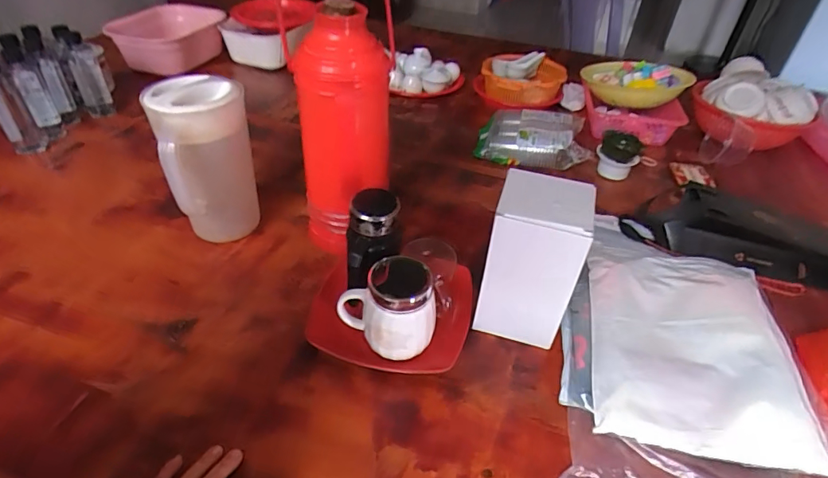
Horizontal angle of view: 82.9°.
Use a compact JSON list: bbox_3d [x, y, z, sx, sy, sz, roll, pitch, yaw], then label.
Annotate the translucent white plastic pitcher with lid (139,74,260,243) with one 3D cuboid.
[{"bbox_3d":[-0.298,-0.103,0.691,0.123,0.224,0.130,-14,44,-19],"label":"translucent white plastic pitcher with lid"}]

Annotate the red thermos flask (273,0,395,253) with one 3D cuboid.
[{"bbox_3d":[-0.102,-0.158,0.642,0.138,0.393,0.128,0,40,-5],"label":"red thermos flask"}]

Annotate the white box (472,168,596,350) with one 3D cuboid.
[{"bbox_3d":[0.150,0.025,0.600,0.105,0.206,0.100,15,41,12],"label":"white box"}]

